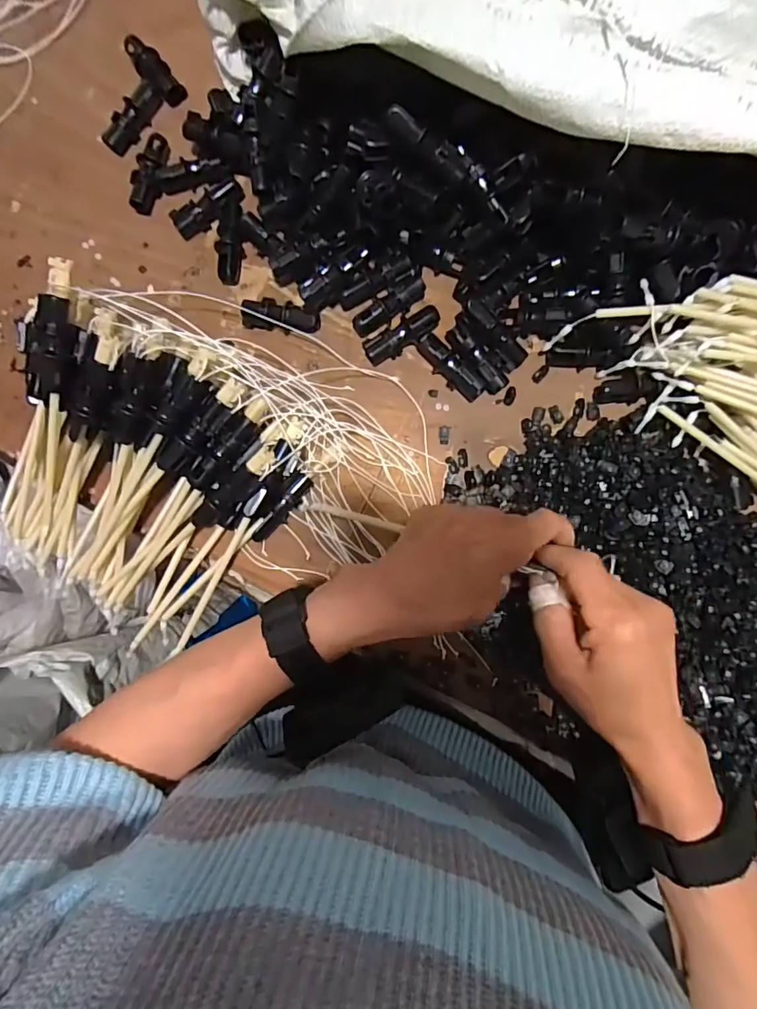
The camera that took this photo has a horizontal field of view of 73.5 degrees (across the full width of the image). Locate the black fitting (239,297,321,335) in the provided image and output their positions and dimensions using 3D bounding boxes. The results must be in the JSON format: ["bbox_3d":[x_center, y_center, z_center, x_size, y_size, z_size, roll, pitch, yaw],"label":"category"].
[{"bbox_3d":[-0.084,-0.162,0.434,0.064,0.024,0.023,6,86,6],"label":"black fitting"}]

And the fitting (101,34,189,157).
[{"bbox_3d":[-0.227,-0.372,0.463,0.059,0.023,0.088,44,91,7],"label":"fitting"}]

